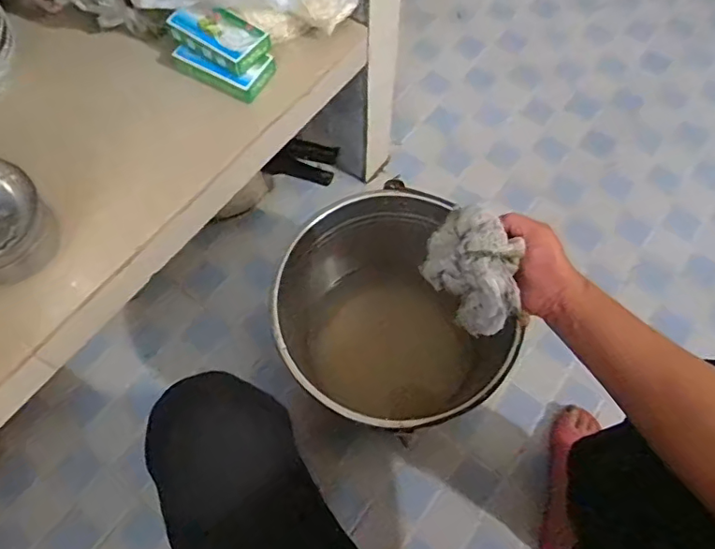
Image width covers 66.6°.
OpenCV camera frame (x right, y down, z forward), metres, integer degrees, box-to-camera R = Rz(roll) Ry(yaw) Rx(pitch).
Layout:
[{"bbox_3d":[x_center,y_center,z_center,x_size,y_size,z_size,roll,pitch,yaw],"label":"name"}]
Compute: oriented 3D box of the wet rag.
[{"bbox_3d":[0.117,-0.007,0.520,0.054,0.115,0.106,-31,70,-15],"label":"wet rag"}]

